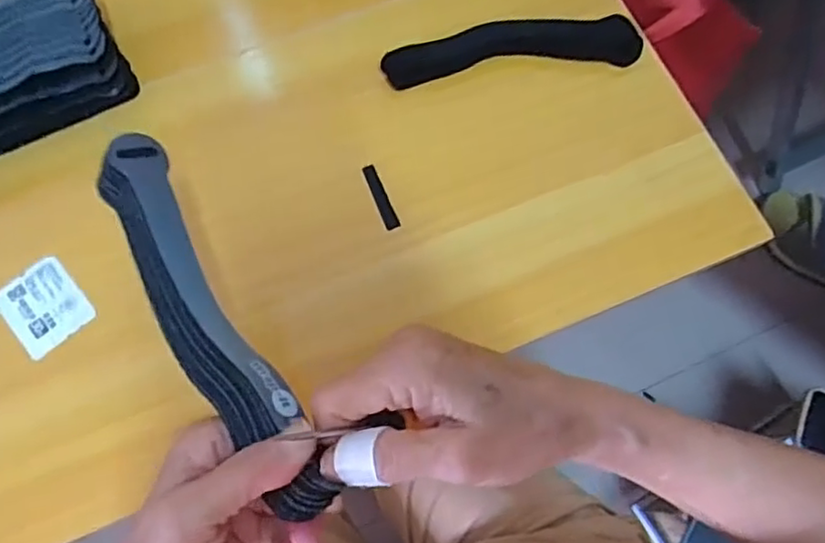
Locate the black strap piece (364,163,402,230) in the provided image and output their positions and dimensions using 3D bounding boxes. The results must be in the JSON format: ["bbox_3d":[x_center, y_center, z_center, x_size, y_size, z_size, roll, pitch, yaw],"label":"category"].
[{"bbox_3d":[-0.024,-0.055,0.464,0.010,0.004,0.052,-22,74,-7],"label":"black strap piece"}]

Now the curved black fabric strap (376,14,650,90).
[{"bbox_3d":[0.077,-0.174,0.491,0.195,0.020,0.040,-6,73,-2],"label":"curved black fabric strap"}]

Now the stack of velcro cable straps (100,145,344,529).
[{"bbox_3d":[-0.094,0.019,0.278,0.036,0.018,0.196,-31,69,-10],"label":"stack of velcro cable straps"}]

